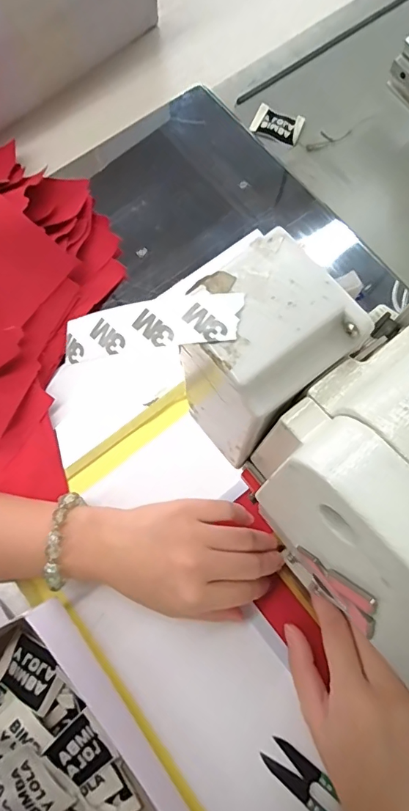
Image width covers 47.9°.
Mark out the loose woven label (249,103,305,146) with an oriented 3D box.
[{"bbox_3d":[0.075,-0.288,0.473,0.051,0.006,0.035,22,79,7],"label":"loose woven label"}]

